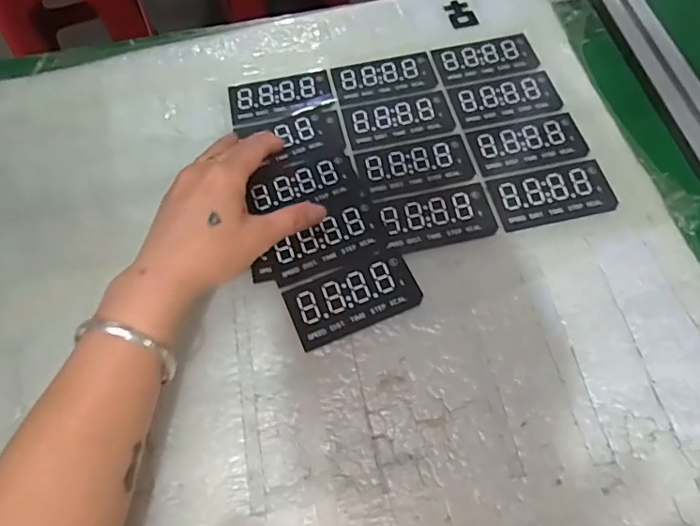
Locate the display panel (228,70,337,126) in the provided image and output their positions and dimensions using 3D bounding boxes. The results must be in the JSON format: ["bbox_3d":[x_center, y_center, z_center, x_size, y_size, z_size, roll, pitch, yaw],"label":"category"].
[{"bbox_3d":[-0.062,-0.150,0.469,0.091,0.004,0.050,-13,62,-6],"label":"display panel"}]

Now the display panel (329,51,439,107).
[{"bbox_3d":[0.031,-0.170,0.474,0.090,0.004,0.053,-13,62,-6],"label":"display panel"}]

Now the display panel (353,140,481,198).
[{"bbox_3d":[0.054,-0.078,0.423,0.091,0.004,0.047,-11,62,-5],"label":"display panel"}]

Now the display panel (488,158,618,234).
[{"bbox_3d":[0.157,-0.053,0.403,0.092,0.004,0.049,-12,62,-5],"label":"display panel"}]

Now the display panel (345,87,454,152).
[{"bbox_3d":[0.042,-0.125,0.450,0.091,0.004,0.052,-12,62,-5],"label":"display panel"}]

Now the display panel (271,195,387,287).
[{"bbox_3d":[-0.020,-0.018,0.393,0.085,0.004,0.052,-20,63,-9],"label":"display panel"}]

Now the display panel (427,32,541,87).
[{"bbox_3d":[0.125,-0.189,0.478,0.091,0.004,0.051,-12,62,-5],"label":"display panel"}]

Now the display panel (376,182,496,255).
[{"bbox_3d":[0.066,-0.035,0.399,0.084,0.004,0.048,-11,62,-5],"label":"display panel"}]

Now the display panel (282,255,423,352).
[{"bbox_3d":[0.003,0.024,0.371,0.091,0.004,0.048,-21,64,-10],"label":"display panel"}]

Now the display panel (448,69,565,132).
[{"bbox_3d":[0.135,-0.144,0.453,0.091,0.004,0.051,-13,62,-6],"label":"display panel"}]

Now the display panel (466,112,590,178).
[{"bbox_3d":[0.146,-0.098,0.429,0.091,0.004,0.048,-12,62,-5],"label":"display panel"}]

